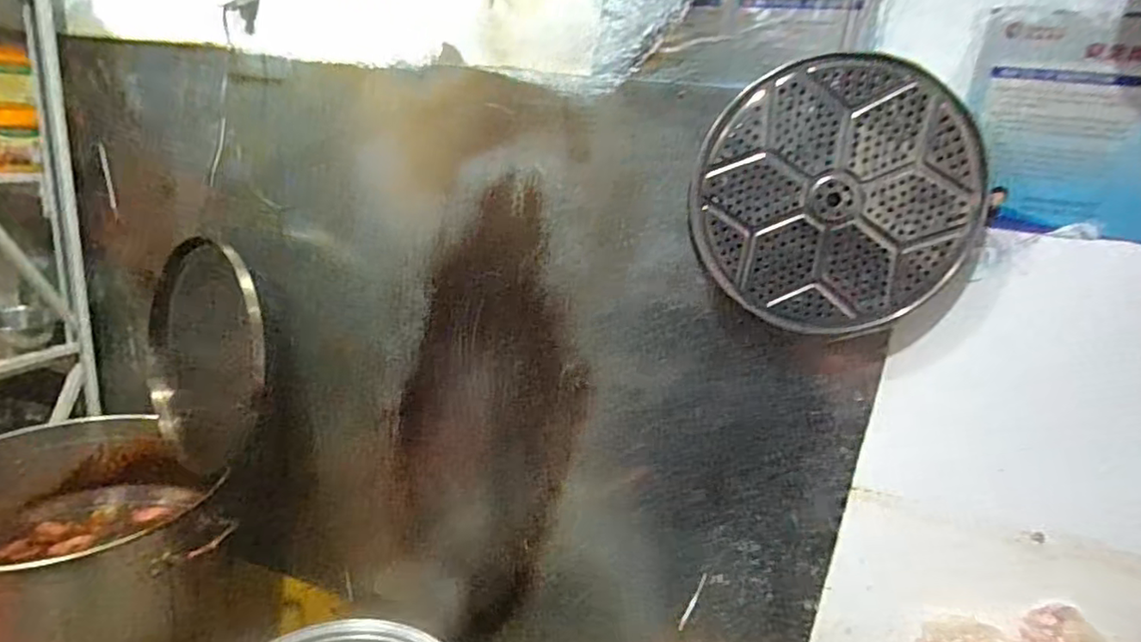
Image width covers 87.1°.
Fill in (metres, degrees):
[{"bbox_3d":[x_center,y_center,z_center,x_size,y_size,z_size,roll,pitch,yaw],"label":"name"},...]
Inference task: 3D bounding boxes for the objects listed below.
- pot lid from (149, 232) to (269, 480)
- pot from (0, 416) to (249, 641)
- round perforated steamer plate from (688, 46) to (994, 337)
[{"bbox_3d":[-0.752,0.074,1.227,0.061,0.518,0.479,-4,53,-49],"label":"pot lid"},{"bbox_3d":[-0.917,0.509,1.131,0.524,0.444,0.447,20,21,38],"label":"pot"},{"bbox_3d":[0.356,-0.169,0.827,0.363,0.345,0.024,10,17,12],"label":"round perforated steamer plate"}]

